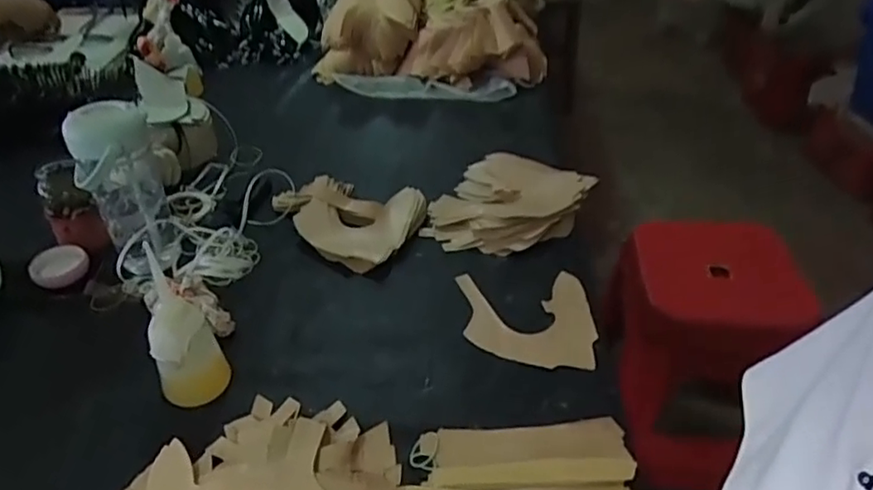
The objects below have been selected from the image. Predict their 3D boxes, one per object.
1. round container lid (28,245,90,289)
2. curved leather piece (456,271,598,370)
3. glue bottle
[{"bbox_3d":[-0.475,0.028,0.785,0.065,0.028,0.061,0,38,0],"label":"round container lid"},{"bbox_3d":[0.108,0.086,0.731,0.151,0.009,0.138,1,43,-2],"label":"curved leather piece"},{"bbox_3d":[-0.251,0.082,0.606,0.060,0.165,0.056,0,38,0],"label":"glue bottle"}]

